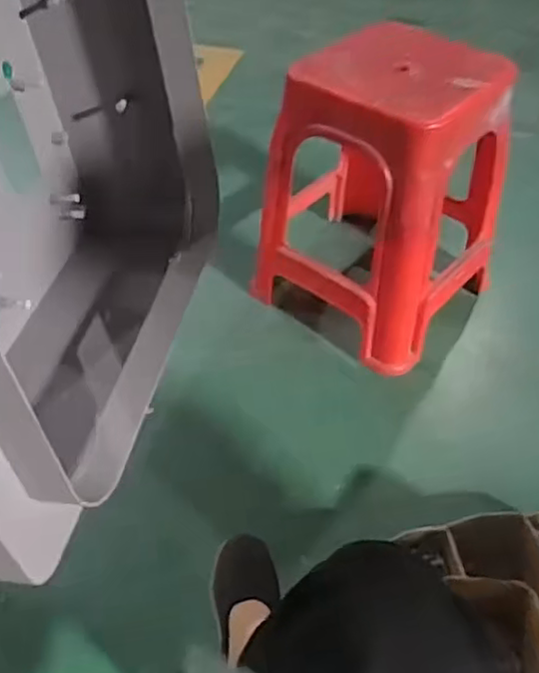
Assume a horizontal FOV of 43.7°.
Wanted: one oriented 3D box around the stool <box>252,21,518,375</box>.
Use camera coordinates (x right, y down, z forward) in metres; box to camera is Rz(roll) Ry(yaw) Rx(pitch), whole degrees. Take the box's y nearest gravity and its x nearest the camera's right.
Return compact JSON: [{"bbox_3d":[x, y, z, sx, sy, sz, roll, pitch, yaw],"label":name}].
[{"bbox_3d":[0.235,-0.277,1.272,0.402,0.493,0.356,-36,56,-29],"label":"stool"}]

